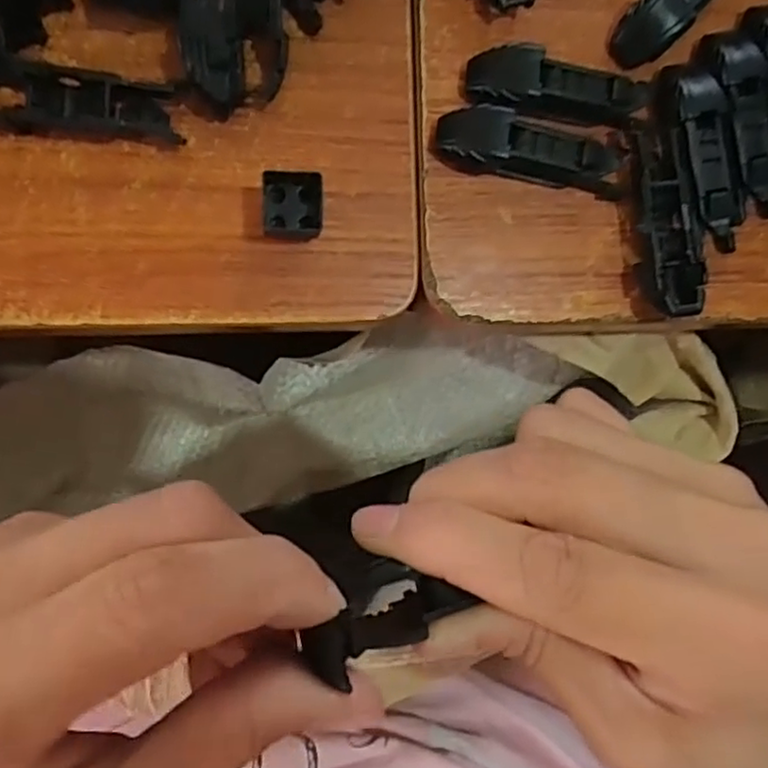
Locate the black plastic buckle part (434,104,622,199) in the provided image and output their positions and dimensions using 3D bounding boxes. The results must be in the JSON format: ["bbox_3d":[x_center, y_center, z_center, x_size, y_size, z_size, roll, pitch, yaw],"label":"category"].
[{"bbox_3d":[0.053,-0.084,0.247,0.067,0.015,0.022,9,88,-9],"label":"black plastic buckle part"}]

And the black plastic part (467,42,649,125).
[{"bbox_3d":[0.063,-0.108,0.246,0.064,0.010,0.022,3,89,-9],"label":"black plastic part"}]

